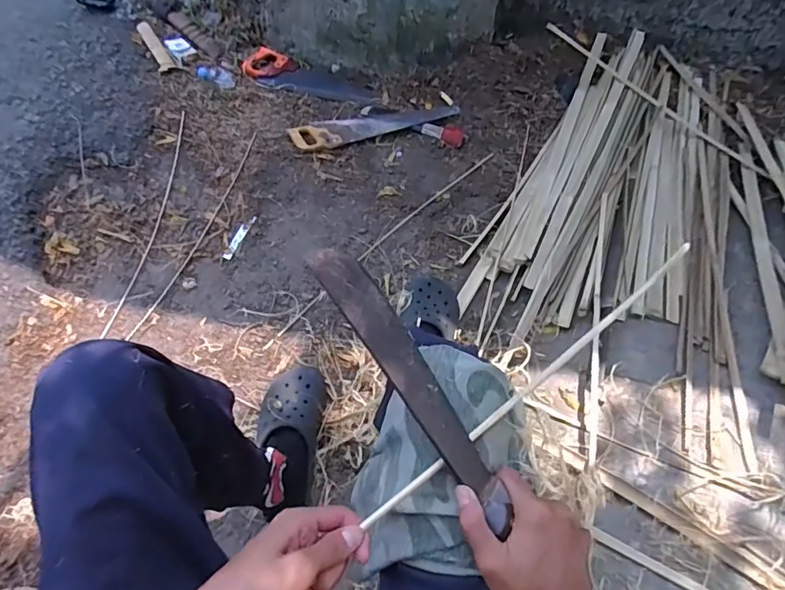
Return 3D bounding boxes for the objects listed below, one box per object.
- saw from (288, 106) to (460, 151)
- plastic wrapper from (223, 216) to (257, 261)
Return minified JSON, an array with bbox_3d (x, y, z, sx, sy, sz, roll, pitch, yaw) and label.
[{"bbox_3d":[-0.048,-0.517,1.518,0.507,0.024,0.111,-12,57,-12],"label":"saw"},{"bbox_3d":[-0.390,-0.148,1.277,0.026,0.009,0.155,14,56,6],"label":"plastic wrapper"}]

